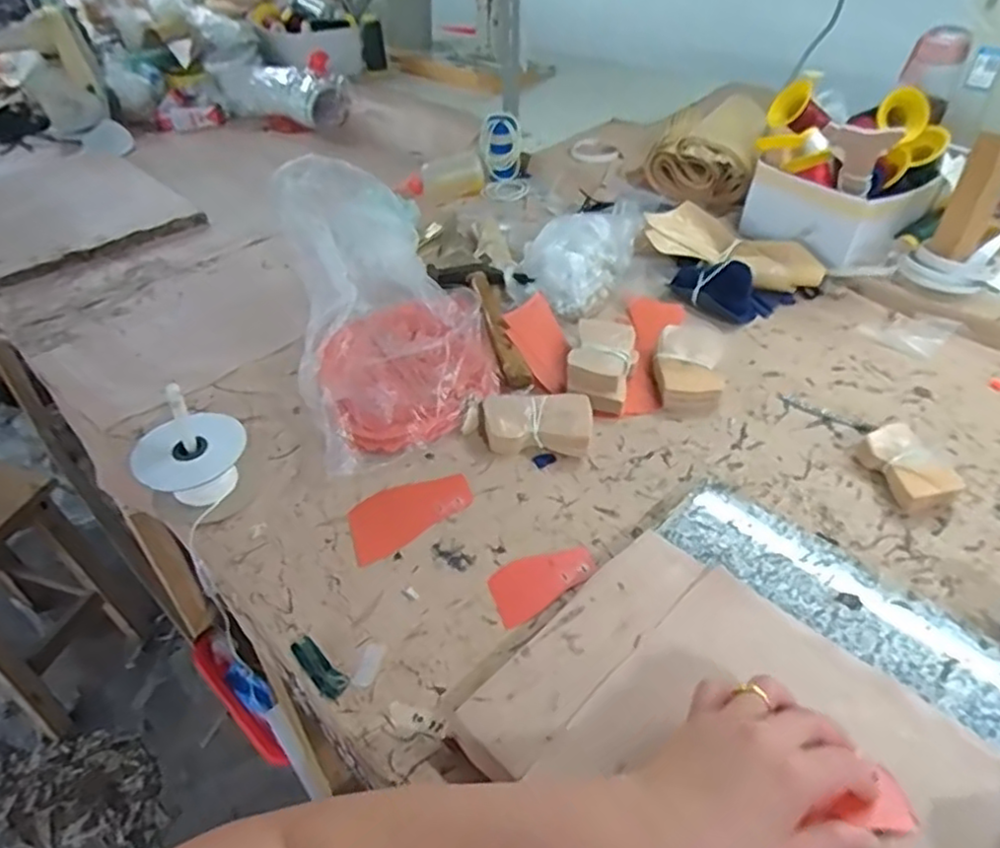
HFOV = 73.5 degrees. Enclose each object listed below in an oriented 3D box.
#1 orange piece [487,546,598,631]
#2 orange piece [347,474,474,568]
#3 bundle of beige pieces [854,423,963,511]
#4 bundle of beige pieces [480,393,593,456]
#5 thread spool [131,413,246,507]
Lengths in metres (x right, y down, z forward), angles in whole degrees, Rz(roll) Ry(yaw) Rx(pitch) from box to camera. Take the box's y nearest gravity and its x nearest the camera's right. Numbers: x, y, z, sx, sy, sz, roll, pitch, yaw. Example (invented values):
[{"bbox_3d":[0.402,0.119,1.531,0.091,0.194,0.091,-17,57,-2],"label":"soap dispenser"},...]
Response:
[{"bbox_3d":[0.032,0.121,0.530,0.088,0.004,0.049,-28,48,-21],"label":"orange piece"},{"bbox_3d":[-0.084,0.075,0.588,0.114,0.007,0.064,-33,50,-26],"label":"orange piece"},{"bbox_3d":[0.359,0.038,0.589,0.054,0.031,0.076,-9,42,-8],"label":"bundle of beige pieces"},{"bbox_3d":[0.035,-0.007,0.648,0.103,0.034,0.067,1,41,3],"label":"bundle of beige pieces"},{"bbox_3d":[-0.267,0.037,0.591,0.091,0.058,0.076,-19,45,-18],"label":"thread spool"}]

